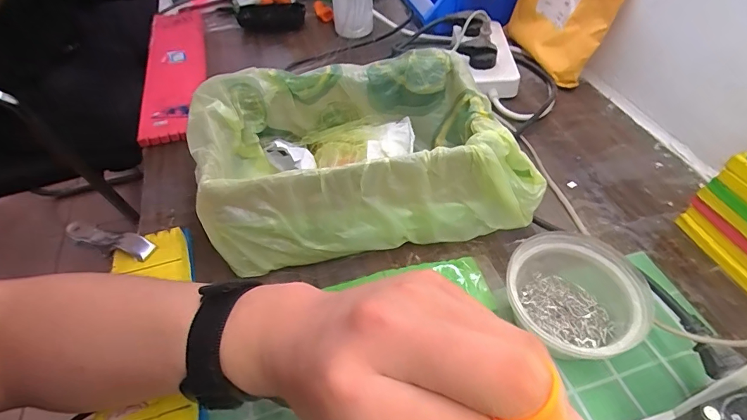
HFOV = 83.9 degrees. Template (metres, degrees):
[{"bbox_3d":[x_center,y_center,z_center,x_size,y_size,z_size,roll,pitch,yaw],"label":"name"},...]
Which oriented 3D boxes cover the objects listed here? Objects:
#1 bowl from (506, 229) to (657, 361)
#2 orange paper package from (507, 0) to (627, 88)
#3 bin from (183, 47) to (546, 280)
[{"bbox_3d":[0.156,0.069,0.321,0.089,0.057,0.094,-1,48,1],"label":"bowl"},{"bbox_3d":[0.251,-0.272,0.550,0.063,0.164,0.162,-8,49,-6],"label":"orange paper package"},{"bbox_3d":[-0.017,-0.048,0.389,0.296,0.112,0.161,-5,48,-3],"label":"bin"}]

